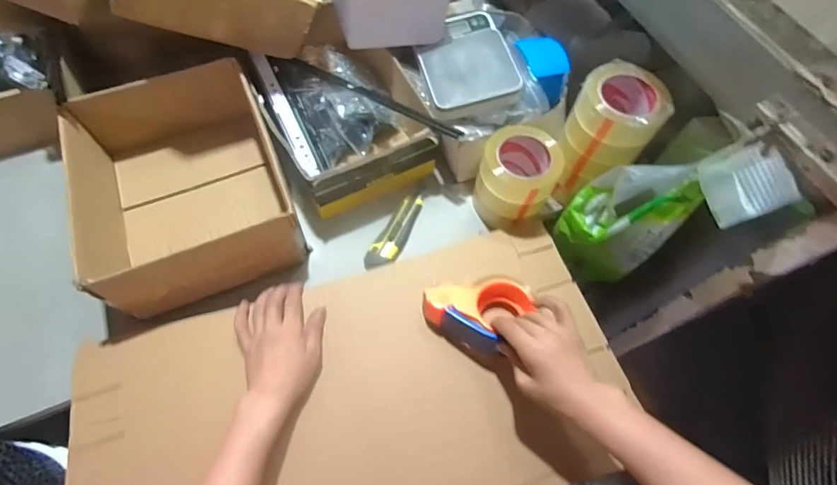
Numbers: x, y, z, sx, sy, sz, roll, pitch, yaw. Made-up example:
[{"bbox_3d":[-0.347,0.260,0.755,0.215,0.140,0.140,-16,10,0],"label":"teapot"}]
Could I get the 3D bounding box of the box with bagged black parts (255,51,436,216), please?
[{"bbox_3d":[-0.126,-0.220,0.725,0.213,0.098,0.305,-24,67,-15],"label":"box with bagged black parts"}]

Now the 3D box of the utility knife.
[{"bbox_3d":[-0.034,-0.019,0.678,0.042,0.015,0.145,25,64,9],"label":"utility knife"}]

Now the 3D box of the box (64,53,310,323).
[{"bbox_3d":[-0.334,-0.076,0.631,0.250,0.114,0.303,-20,66,-13],"label":"box"}]

